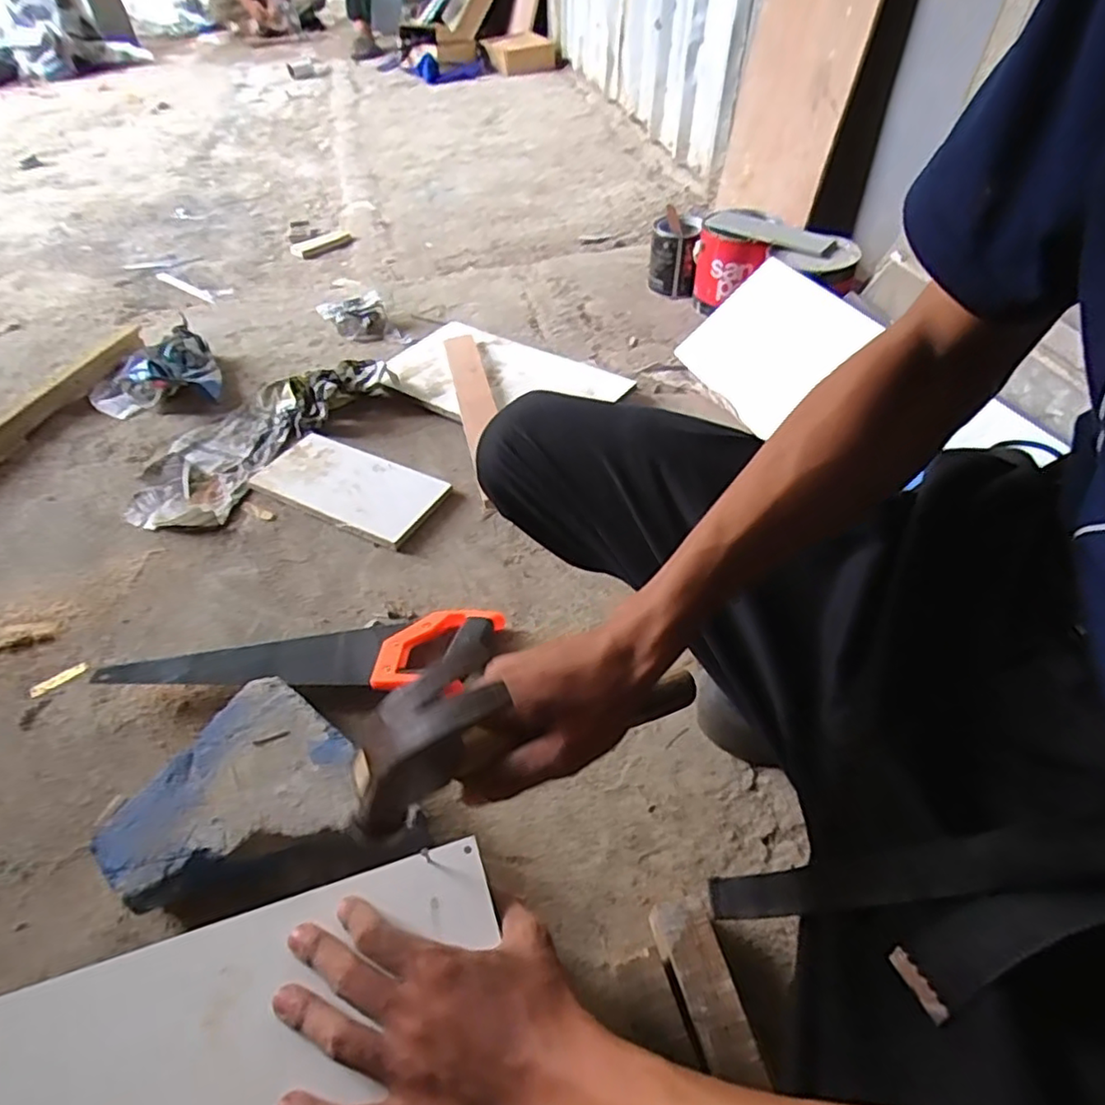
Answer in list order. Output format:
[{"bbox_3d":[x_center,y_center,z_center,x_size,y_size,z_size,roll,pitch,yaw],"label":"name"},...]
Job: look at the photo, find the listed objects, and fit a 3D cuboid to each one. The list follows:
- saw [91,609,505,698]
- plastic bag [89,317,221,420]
[{"bbox_3d":[-0.280,0.115,0.726,0.434,0.041,0.119,-2,48,0],"label":"saw"},{"bbox_3d":[-0.690,-0.305,1.097,0.209,0.069,0.208,-29,54,-22],"label":"plastic bag"}]

